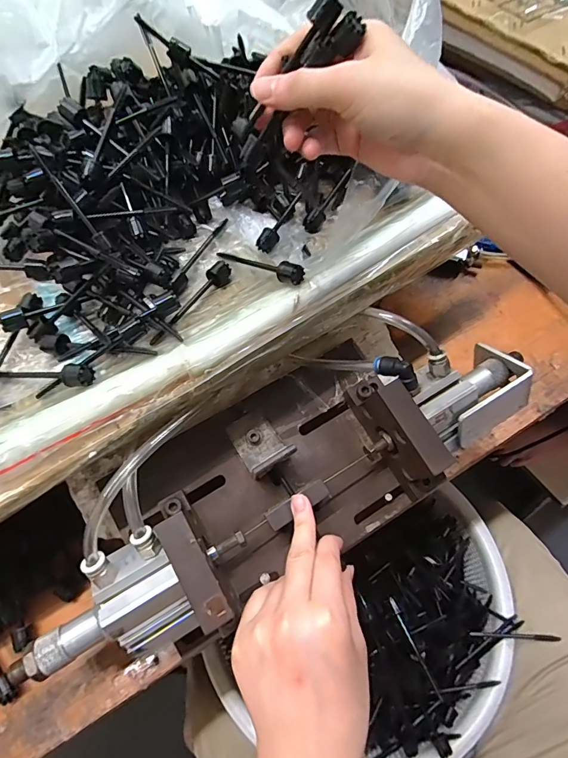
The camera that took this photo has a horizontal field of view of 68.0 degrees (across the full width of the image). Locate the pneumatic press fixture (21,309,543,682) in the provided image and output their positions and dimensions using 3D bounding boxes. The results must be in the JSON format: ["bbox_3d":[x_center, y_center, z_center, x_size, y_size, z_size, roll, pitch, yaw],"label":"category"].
[{"bbox_3d":[-0.001,0.064,0.322,0.413,0.097,0.140,-29,60,-16],"label":"pneumatic press fixture"}]

